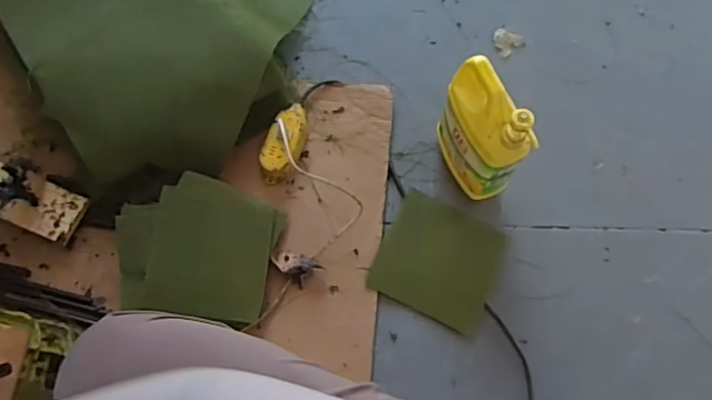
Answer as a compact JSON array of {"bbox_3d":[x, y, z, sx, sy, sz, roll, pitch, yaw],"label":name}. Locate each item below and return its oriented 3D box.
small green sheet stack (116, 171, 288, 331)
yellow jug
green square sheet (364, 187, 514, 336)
[{"bbox_3d":[-0.248,0.071,0.905,0.237,0.026,0.216,10,70,5],"label":"small green sheet stack"},{"bbox_3d":[0.179,-0.100,0.840,0.068,0.210,0.145,-20,71,-8],"label":"yellow jug"},{"bbox_3d":[0.131,0.093,0.916,0.180,0.004,0.178,25,70,11],"label":"green square sheet"}]

